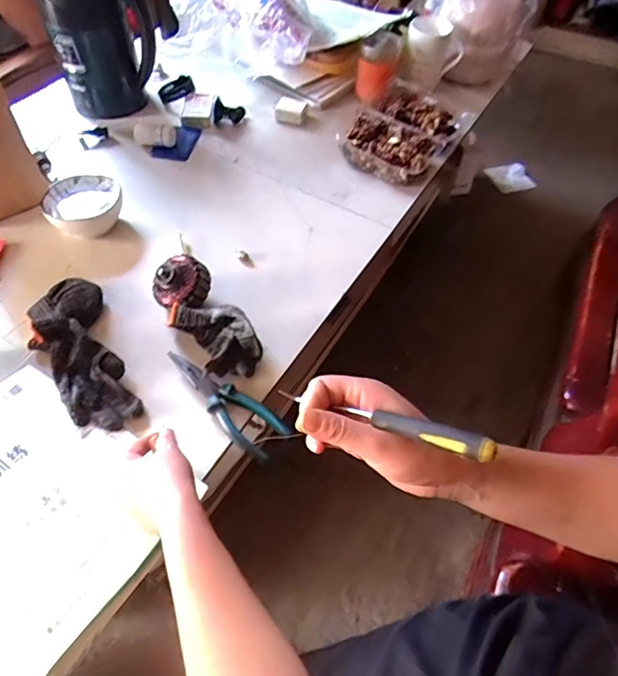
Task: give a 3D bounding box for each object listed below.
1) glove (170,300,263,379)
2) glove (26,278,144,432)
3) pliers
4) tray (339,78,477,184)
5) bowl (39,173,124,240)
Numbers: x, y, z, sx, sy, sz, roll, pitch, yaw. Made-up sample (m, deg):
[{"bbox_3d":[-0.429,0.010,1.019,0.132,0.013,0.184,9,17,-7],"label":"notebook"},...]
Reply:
[{"bbox_3d":[-0.115,0.002,0.621,0.074,0.068,0.117,-34,63,-23],"label":"glove"},{"bbox_3d":[-0.287,0.018,0.614,0.098,0.036,0.229,-25,60,-18],"label":"glove"},{"bbox_3d":[-0.107,0.076,0.593,0.178,0.021,0.055,35,61,20],"label":"pliers"},{"bbox_3d":[0.164,-0.380,0.895,0.175,0.053,0.236,33,60,18],"label":"tray"},{"bbox_3d":[-0.348,-0.203,0.762,0.110,0.055,0.110,1,55,-2],"label":"bowl"}]

